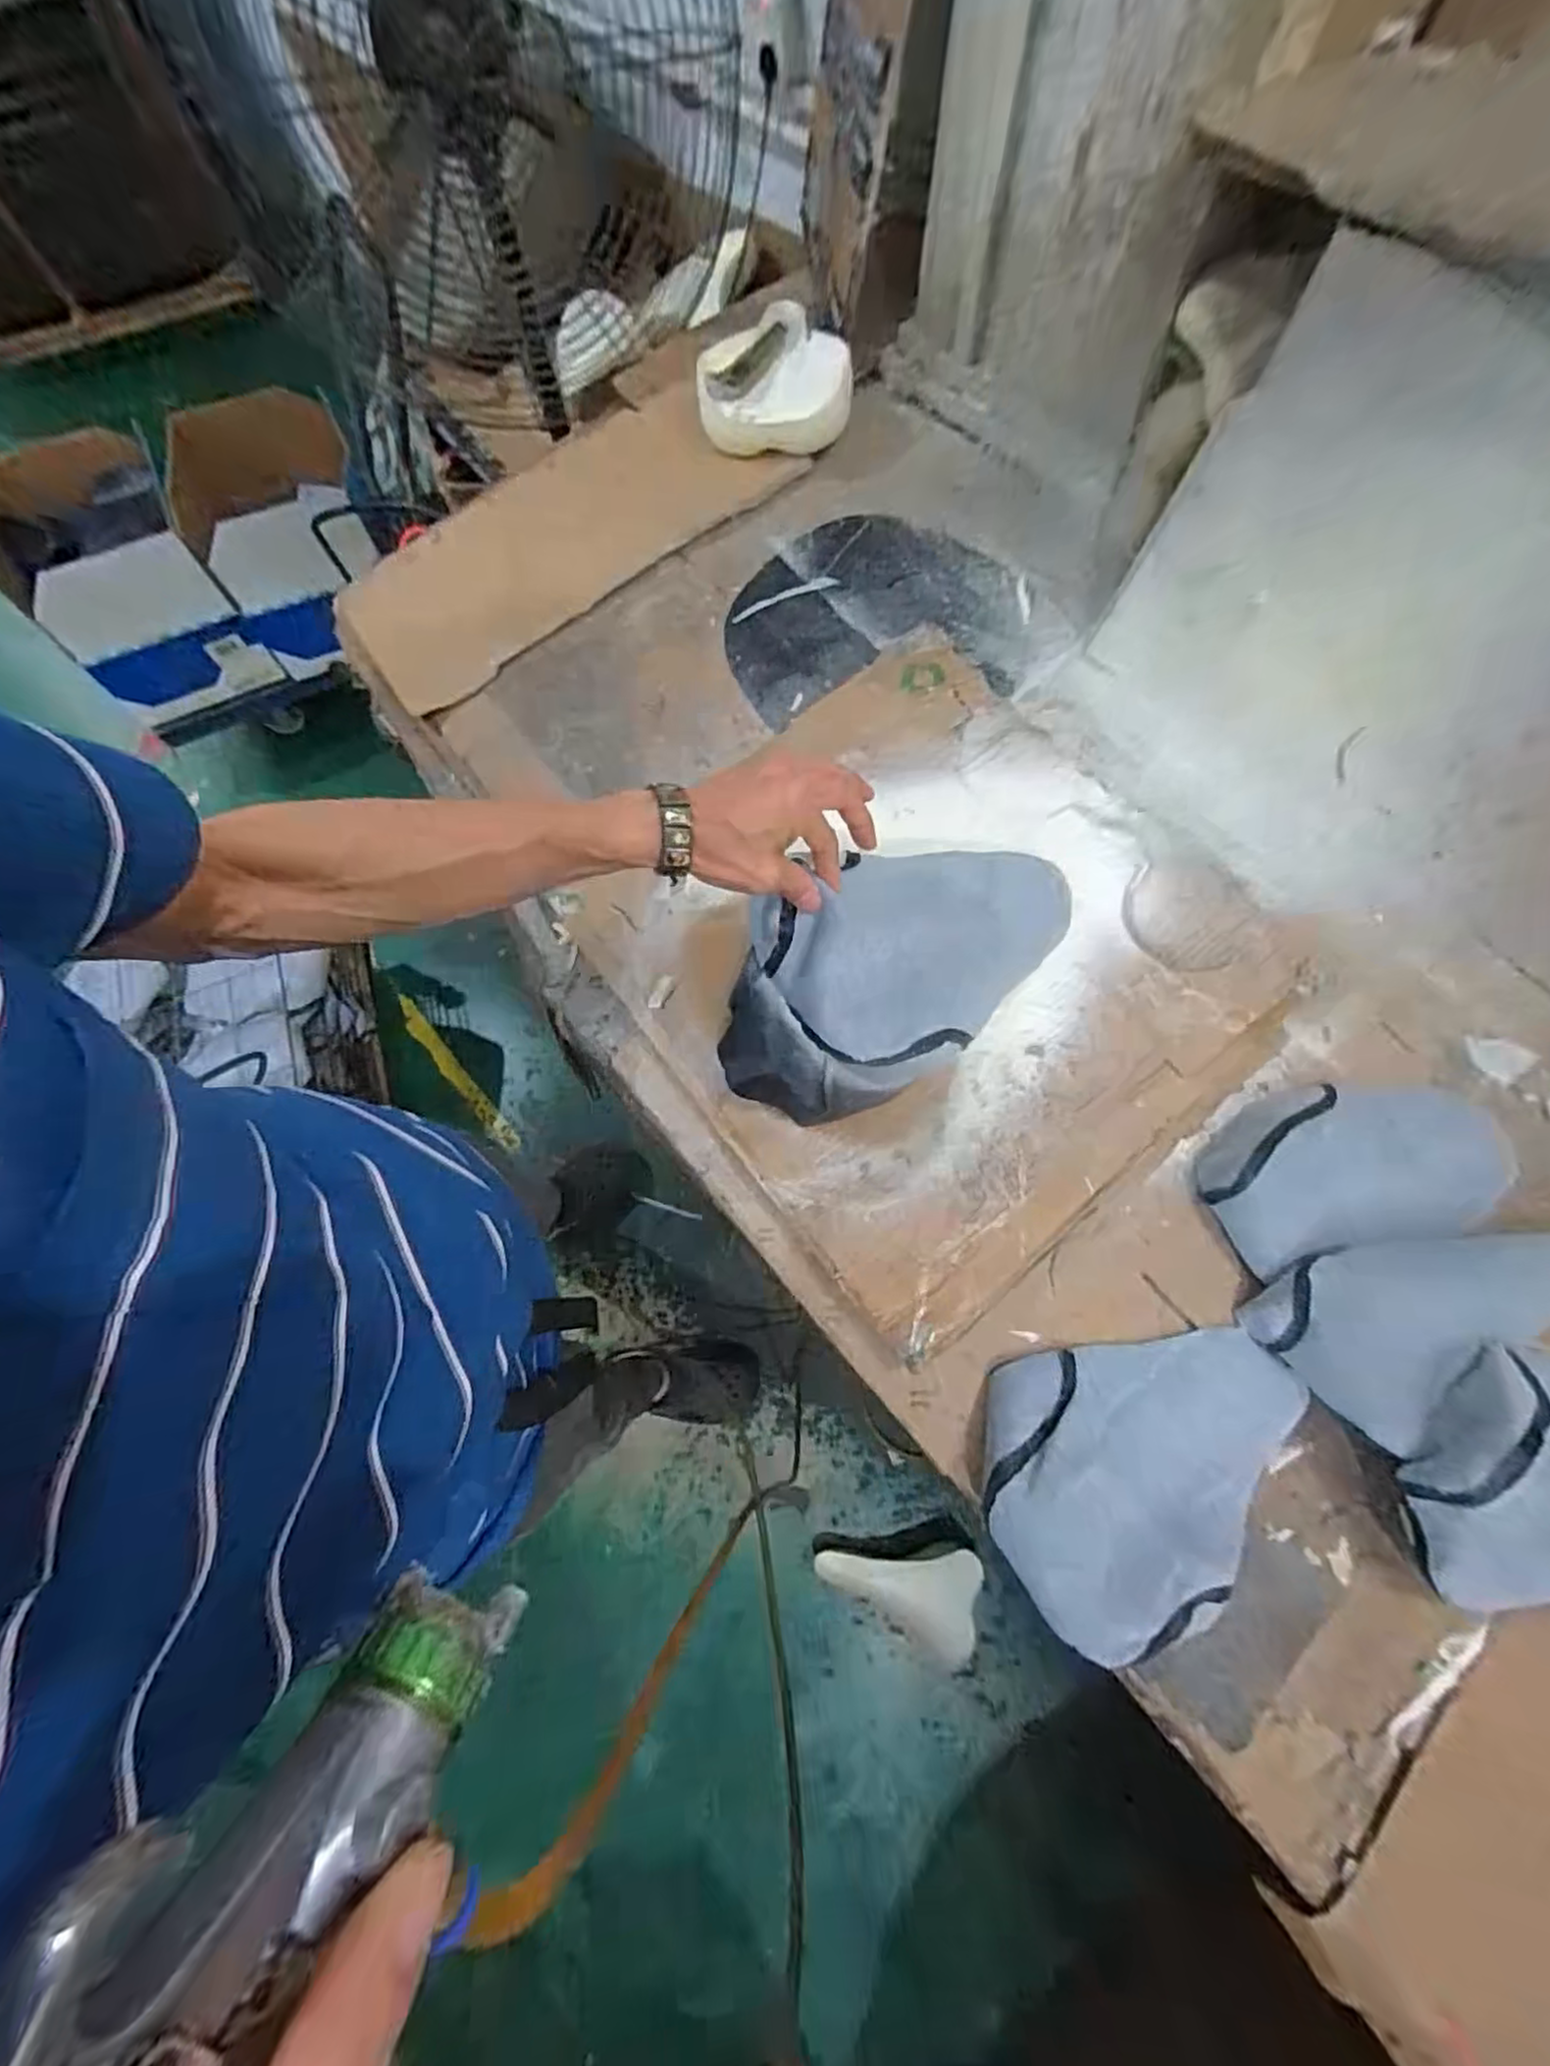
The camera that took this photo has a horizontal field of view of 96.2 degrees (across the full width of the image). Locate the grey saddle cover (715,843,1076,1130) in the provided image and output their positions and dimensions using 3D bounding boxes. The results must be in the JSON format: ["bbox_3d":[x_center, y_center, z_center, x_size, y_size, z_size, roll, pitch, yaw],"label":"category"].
[{"bbox_3d":[0.109,-0.055,0.582,0.327,0.171,0.158,-30,72,-8],"label":"grey saddle cover"}]

